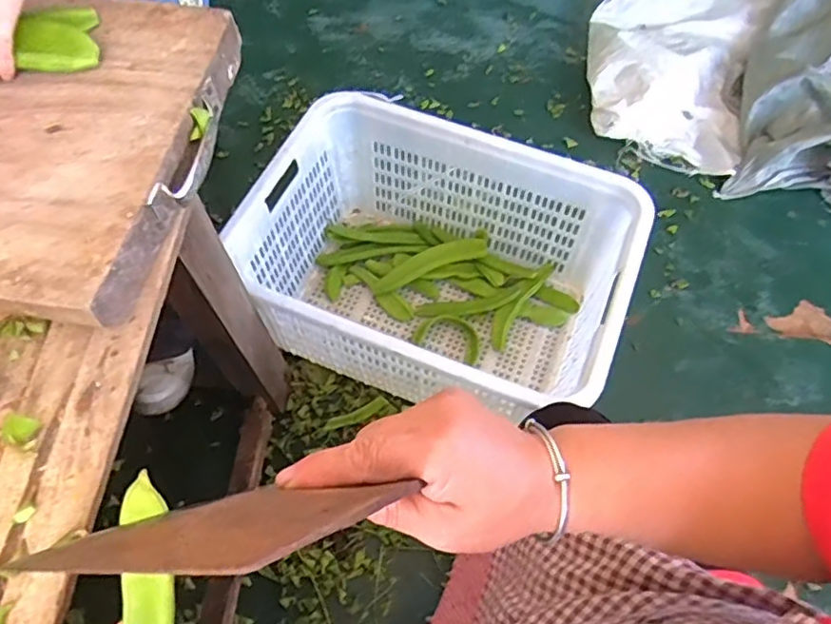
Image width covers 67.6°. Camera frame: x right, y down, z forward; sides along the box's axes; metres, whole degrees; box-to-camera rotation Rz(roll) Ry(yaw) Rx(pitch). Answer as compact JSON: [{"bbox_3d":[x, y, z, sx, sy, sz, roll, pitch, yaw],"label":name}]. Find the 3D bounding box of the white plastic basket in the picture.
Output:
[{"bbox_3d":[0.034,-0.054,1.070,0.581,0.300,0.418,20,62,11],"label":"white plastic basket"}]

